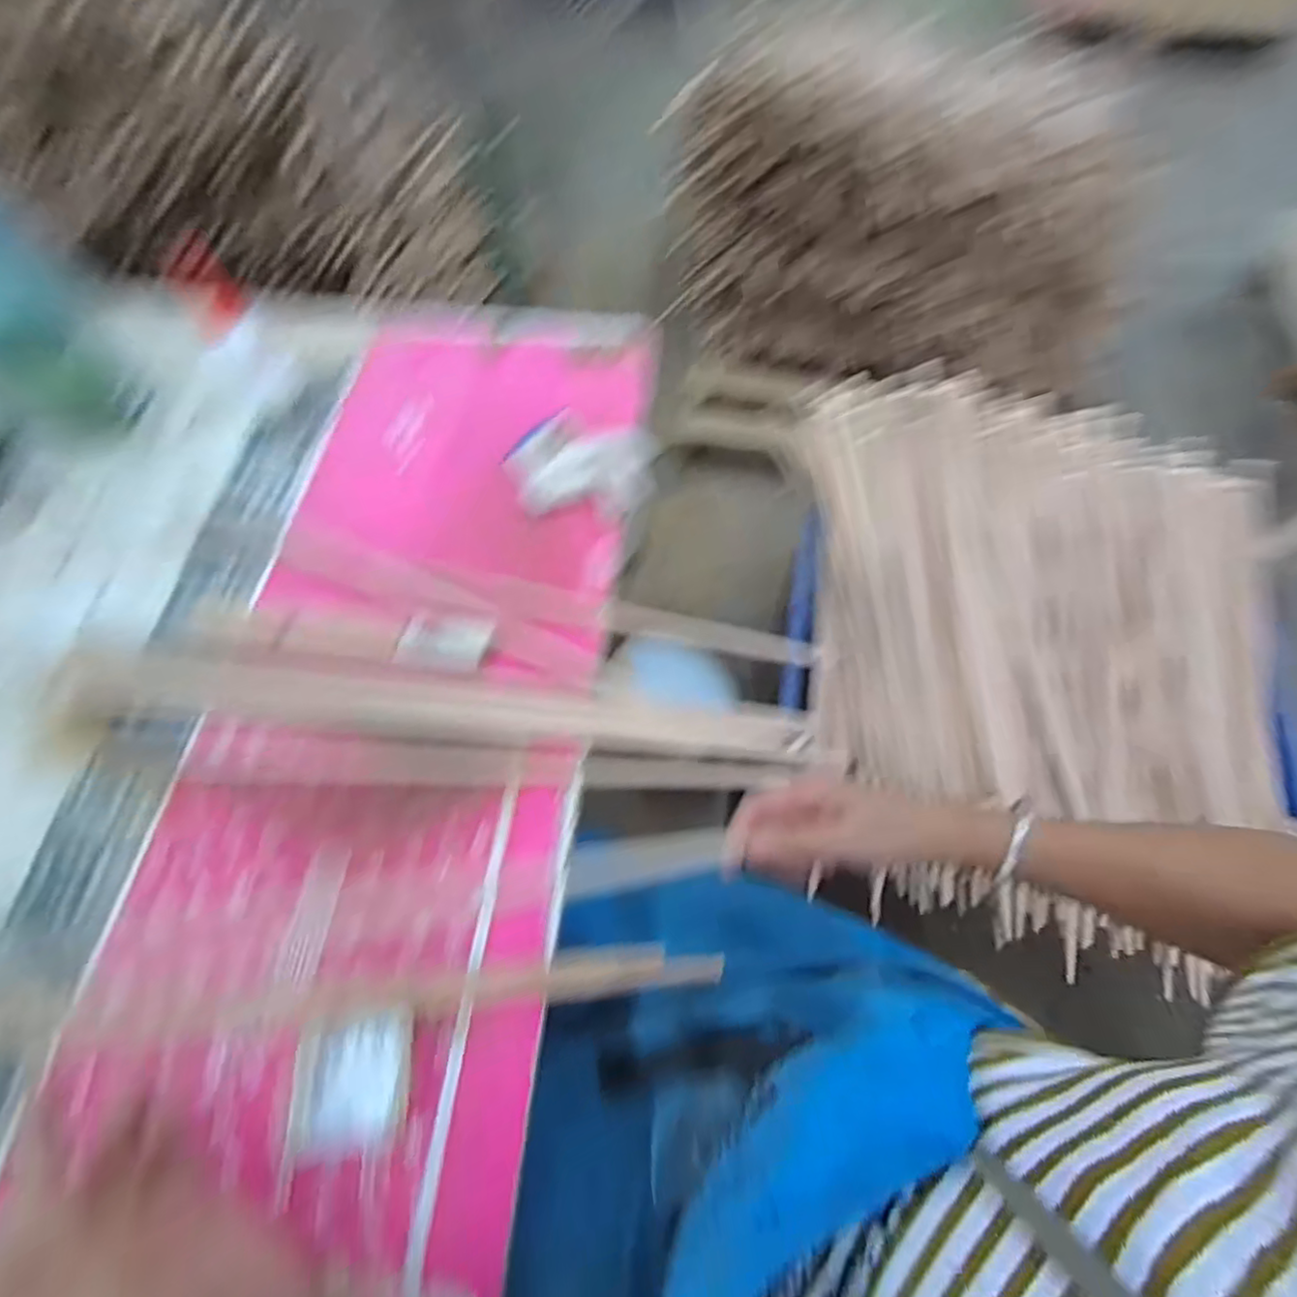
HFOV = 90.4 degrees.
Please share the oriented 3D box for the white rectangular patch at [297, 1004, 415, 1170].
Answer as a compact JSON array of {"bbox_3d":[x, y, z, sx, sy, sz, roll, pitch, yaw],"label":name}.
[{"bbox_3d":[-0.209,0.312,0.462,0.072,0.004,0.085,-4,64,-2],"label":"white rectangular patch"}]

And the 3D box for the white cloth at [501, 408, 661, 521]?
[{"bbox_3d":[-0.068,-0.197,0.690,0.164,0.054,0.129,-7,64,-4],"label":"white cloth"}]

